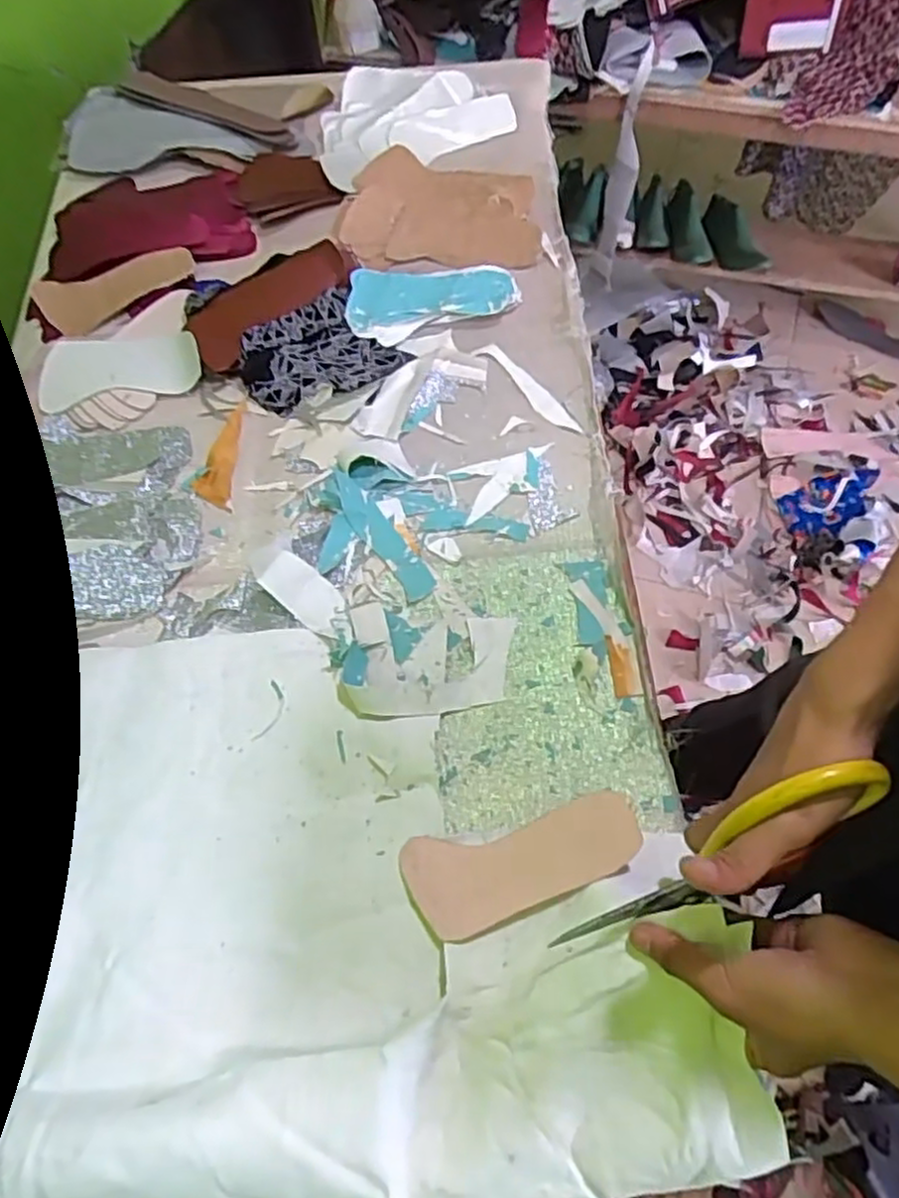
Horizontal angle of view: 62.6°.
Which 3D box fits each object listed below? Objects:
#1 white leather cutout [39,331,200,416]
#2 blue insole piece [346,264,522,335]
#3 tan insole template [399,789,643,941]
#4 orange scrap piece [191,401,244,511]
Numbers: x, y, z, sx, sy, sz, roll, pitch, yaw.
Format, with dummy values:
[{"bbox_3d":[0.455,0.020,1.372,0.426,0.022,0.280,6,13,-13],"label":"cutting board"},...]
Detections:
[{"bbox_3d":[-0.326,-0.228,0.730,0.152,0.010,0.061,-12,102,-5],"label":"white leather cutout"},{"bbox_3d":[-0.018,-0.319,0.774,0.179,0.019,0.071,-11,64,-8],"label":"blue insole piece"},{"bbox_3d":[0.048,0.181,0.500,0.162,0.005,0.067,-17,60,11],"label":"tan insole template"},{"bbox_3d":[-0.218,-0.137,0.700,0.034,0.006,0.119,1,63,-2],"label":"orange scrap piece"}]

